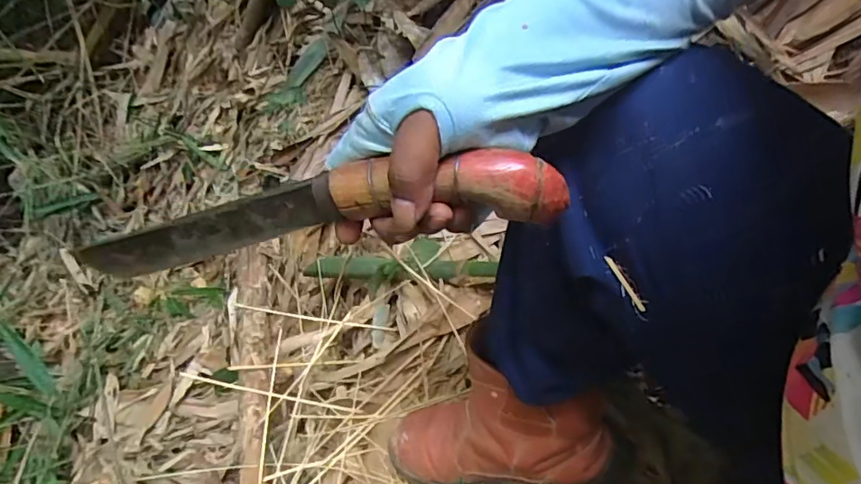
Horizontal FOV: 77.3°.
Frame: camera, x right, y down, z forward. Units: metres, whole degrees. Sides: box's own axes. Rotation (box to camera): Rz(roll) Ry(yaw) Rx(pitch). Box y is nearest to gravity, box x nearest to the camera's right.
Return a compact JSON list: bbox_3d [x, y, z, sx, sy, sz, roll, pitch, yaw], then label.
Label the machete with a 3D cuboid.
[{"bbox_3d":[-0.091,-0.015,0.343,0.338,0.049,0.022,-8,50,21],"label":"machete"}]

